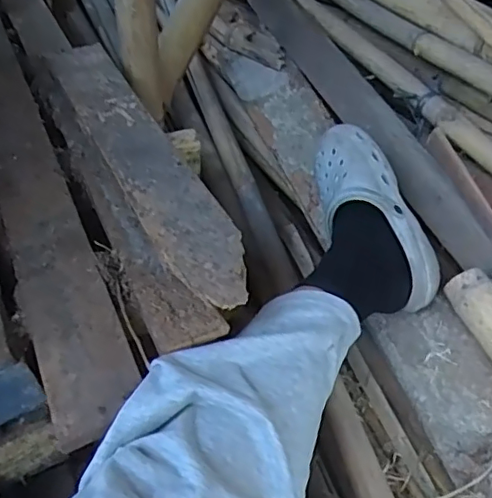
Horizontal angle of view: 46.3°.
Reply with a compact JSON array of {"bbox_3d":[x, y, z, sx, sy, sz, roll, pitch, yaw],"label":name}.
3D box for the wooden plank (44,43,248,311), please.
[{"bbox_3d":[-0.133,-0.124,0.708,0.083,0.019,0.543,-23,50,-16],"label":"wooden plank"}]

